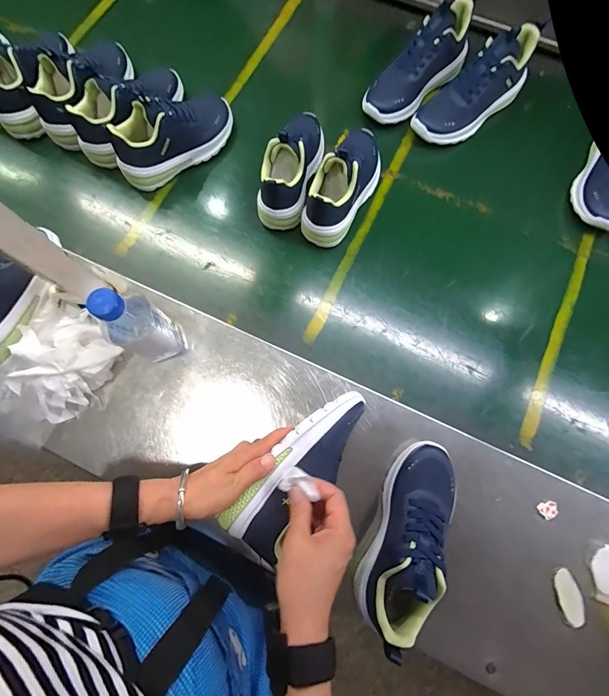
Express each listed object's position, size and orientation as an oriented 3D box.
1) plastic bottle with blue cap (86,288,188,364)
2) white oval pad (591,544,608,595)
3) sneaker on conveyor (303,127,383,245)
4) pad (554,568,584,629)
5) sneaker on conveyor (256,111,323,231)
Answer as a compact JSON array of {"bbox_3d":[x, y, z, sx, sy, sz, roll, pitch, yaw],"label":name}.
[{"bbox_3d":[-0.208,-0.027,0.428,0.060,0.164,0.057,0,77,0],"label":"plastic bottle with blue cap"},{"bbox_3d":[0.381,0.278,0.428,0.031,0.009,0.055,21,78,5],"label":"white oval pad"},{"bbox_3d":[0.071,-0.276,0.540,0.079,0.120,0.223,27,75,5],"label":"sneaker on conveyor"},{"bbox_3d":[0.331,0.312,0.425,0.026,0.005,0.060,-10,78,-2],"label":"pad"},{"bbox_3d":[-0.011,-0.310,0.558,0.084,0.107,0.219,17,75,2],"label":"sneaker on conveyor"}]

